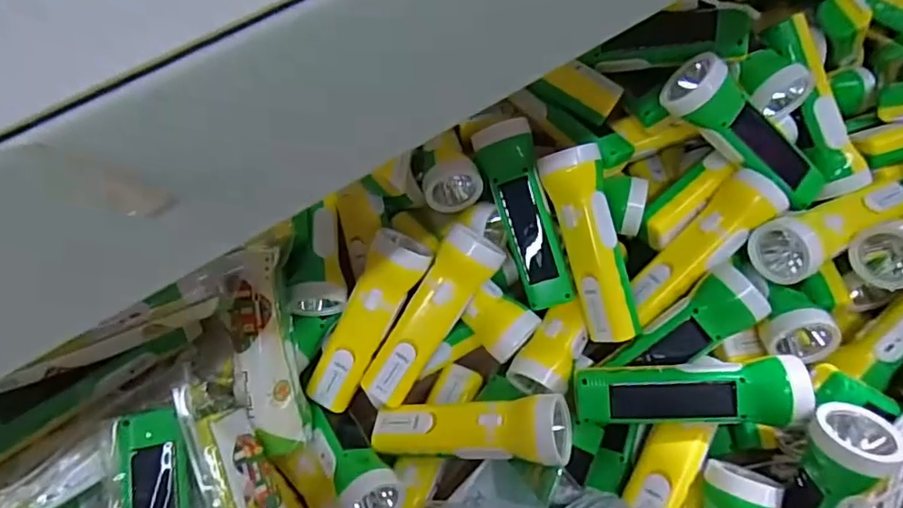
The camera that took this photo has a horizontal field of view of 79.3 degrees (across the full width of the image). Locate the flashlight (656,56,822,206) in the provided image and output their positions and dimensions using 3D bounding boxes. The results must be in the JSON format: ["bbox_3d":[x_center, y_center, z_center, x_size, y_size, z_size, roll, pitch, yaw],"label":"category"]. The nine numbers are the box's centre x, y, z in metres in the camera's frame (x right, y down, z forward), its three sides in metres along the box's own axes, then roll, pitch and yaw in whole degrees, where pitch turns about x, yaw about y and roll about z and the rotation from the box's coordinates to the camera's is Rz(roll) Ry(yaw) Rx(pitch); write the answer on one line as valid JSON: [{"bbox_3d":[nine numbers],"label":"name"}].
[{"bbox_3d":[0.260,-0.101,0.469,0.167,0.051,0.046,34,66,-14],"label":"flashlight"}]

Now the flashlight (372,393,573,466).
[{"bbox_3d":[0.013,0.149,0.459,0.166,0.049,0.052,-8,60,22],"label":"flashlight"}]

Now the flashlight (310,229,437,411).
[{"bbox_3d":[-0.073,0.062,0.484,0.049,0.046,0.167,31,100,18],"label":"flashlight"}]

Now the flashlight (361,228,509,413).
[{"bbox_3d":[-0.018,0.059,0.476,0.044,0.042,0.172,36,101,20],"label":"flashlight"}]

